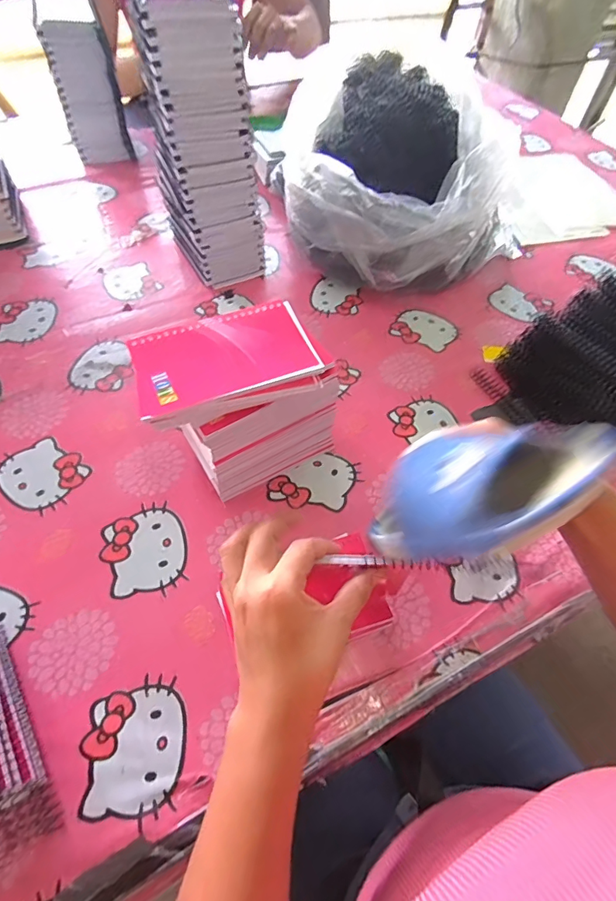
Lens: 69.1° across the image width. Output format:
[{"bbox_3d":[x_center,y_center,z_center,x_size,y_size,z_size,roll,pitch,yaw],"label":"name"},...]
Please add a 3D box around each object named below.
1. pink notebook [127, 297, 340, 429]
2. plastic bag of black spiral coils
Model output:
[{"bbox_3d":[-0.063,-0.072,0.351,0.141,0.013,0.086,-16,63,-12],"label":"pink notebook"},{"bbox_3d":[0.139,-0.347,0.604,0.286,0.190,0.253,26,59,14],"label":"plastic bag of black spiral coils"}]

